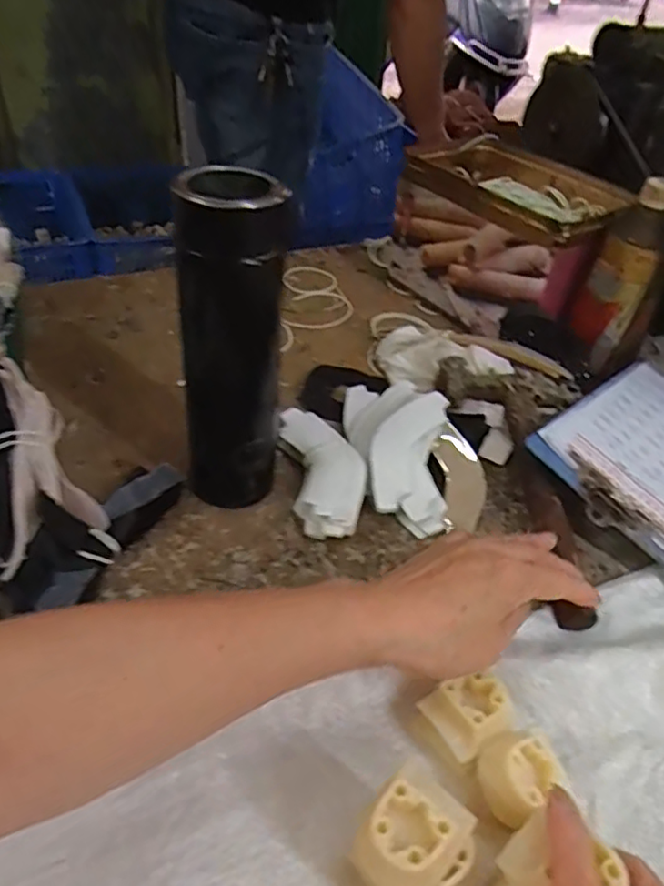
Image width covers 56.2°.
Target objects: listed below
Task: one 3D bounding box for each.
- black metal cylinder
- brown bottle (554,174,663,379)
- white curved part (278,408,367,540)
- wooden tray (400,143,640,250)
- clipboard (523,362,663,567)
[{"bbox_3d":[-0.064,-0.055,0.408,0.062,0.222,0.049,0,40,-8],"label":"black metal cylinder"},{"bbox_3d":[0.269,-0.150,0.580,0.061,0.162,0.062,-20,46,-28],"label":"brown bottle"},{"bbox_3d":[-0.005,0.023,0.477,0.053,0.030,0.122,-5,41,-14],"label":"white curved part"},{"bbox_3d":[0.195,-0.272,0.665,0.156,0.032,0.262,-19,46,-26],"label":"wooden tray"},{"bbox_3d":[0.270,0.008,0.508,0.222,0.012,0.148,-27,63,-38],"label":"clipboard"}]

